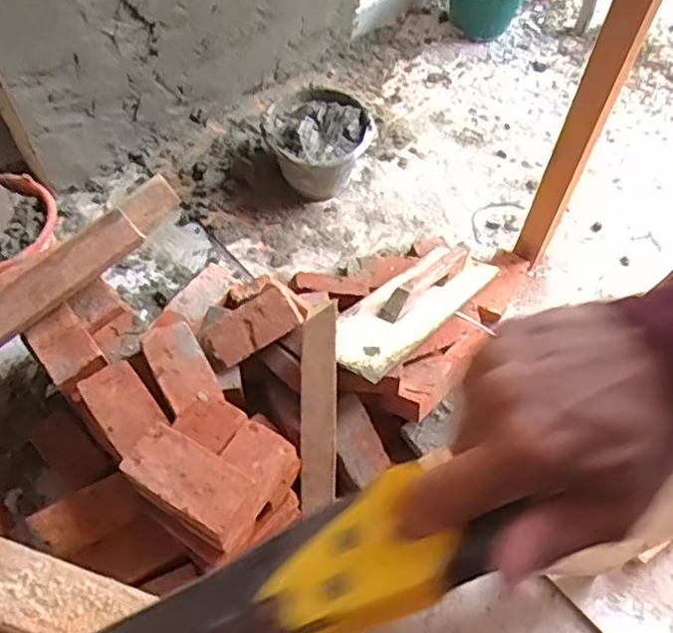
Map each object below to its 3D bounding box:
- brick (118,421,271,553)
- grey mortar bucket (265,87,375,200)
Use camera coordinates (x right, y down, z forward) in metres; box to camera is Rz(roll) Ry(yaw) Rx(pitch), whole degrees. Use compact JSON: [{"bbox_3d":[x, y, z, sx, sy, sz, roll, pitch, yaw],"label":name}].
[{"bbox_3d":[-0.183,0.215,0.839,0.174,0.065,0.082,29,61,14],"label":"brick"},{"bbox_3d":[-0.037,-0.399,1.525,0.226,0.186,0.209,1,59,-2],"label":"grey mortar bucket"}]

